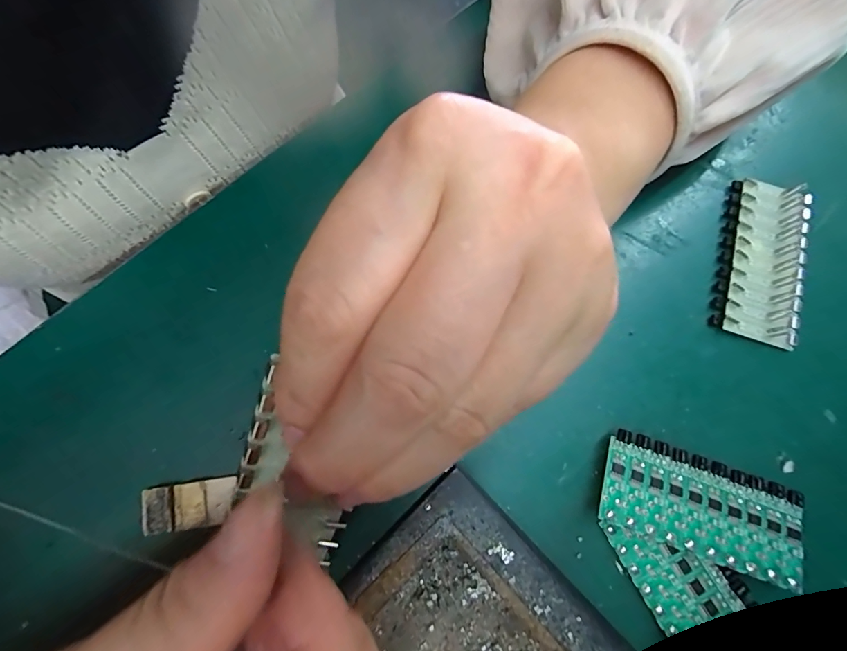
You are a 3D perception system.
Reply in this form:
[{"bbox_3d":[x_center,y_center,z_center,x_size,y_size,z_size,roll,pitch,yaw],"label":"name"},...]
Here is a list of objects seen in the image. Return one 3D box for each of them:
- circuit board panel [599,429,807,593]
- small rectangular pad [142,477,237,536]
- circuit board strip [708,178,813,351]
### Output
[{"bbox_3d":[0.110,0.072,0.157,0.078,0.012,0.036,18,78,7],"label":"circuit board panel"},{"bbox_3d":[-0.097,0.074,0.160,0.036,0.006,0.018,-8,76,1],"label":"small rectangular pad"},{"bbox_3d":[0.160,-0.032,0.185,0.036,0.009,0.079,17,78,7],"label":"circuit board strip"}]

